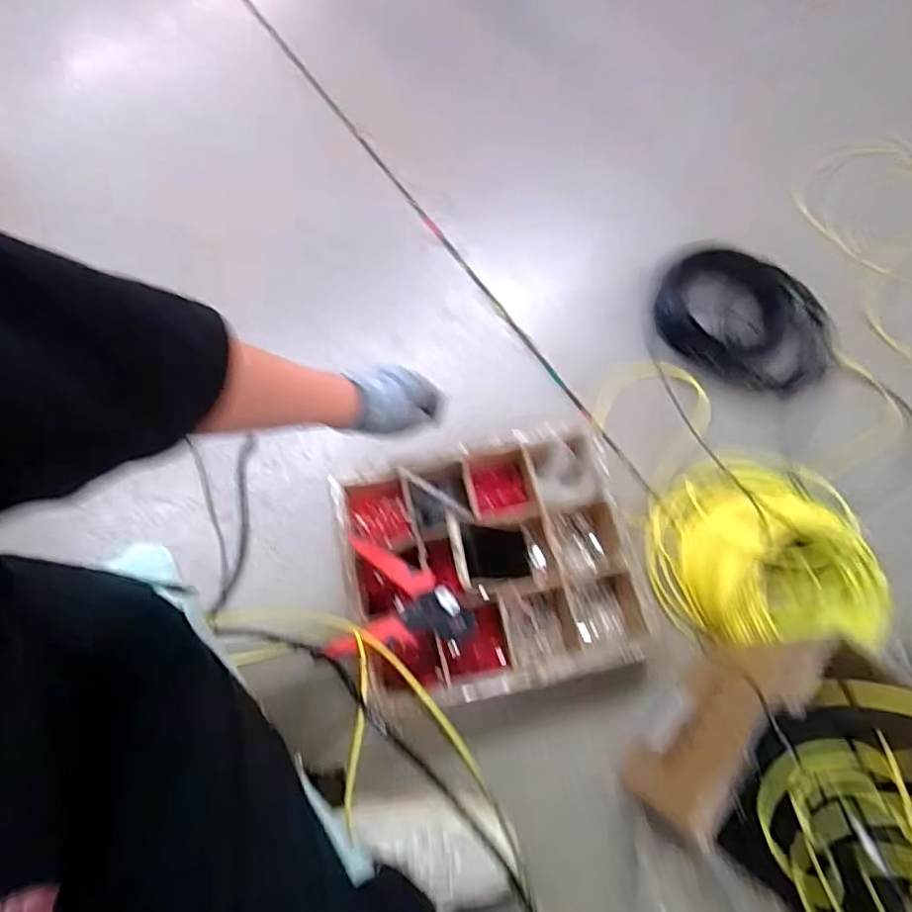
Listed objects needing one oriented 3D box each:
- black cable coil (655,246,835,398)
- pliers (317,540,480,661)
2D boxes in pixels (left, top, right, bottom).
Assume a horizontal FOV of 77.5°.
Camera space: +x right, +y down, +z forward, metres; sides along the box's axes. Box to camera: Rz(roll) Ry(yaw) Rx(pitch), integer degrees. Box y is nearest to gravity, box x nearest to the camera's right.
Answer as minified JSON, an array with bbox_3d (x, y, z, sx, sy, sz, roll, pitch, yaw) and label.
[{"bbox_3d":[0.419,-0.194,0.830,0.259,0.059,0.173,35,76,12],"label":"black cable coil"},{"bbox_3d":[-0.056,0.165,0.619,0.148,0.030,0.122,10,72,4],"label":"pliers"}]

